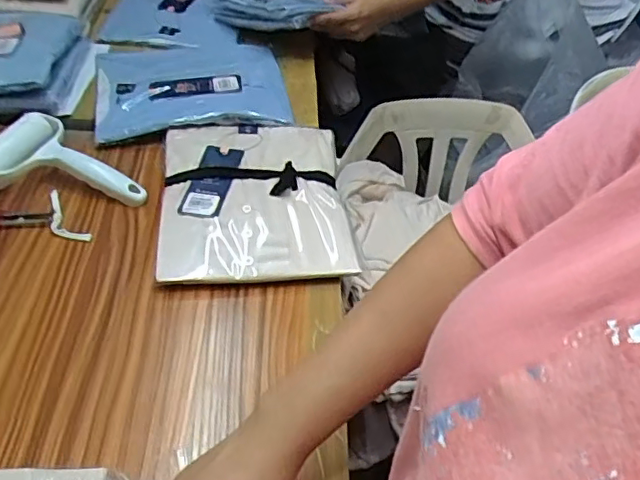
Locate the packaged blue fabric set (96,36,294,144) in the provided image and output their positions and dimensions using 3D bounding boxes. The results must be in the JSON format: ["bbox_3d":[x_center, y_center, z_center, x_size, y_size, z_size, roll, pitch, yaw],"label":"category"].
[{"bbox_3d":[-0.177,-0.221,0.793,0.245,0.025,0.214,-8,46,-14],"label":"packaged blue fabric set"}]

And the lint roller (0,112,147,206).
[{"bbox_3d":[-0.295,-0.075,0.637,0.173,0.038,0.115,30,49,22],"label":"lint roller"}]

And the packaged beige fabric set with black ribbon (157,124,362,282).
[{"bbox_3d":[-0.075,-0.050,0.666,0.197,0.041,0.246,-3,45,-9],"label":"packaged beige fabric set with black ribbon"}]

